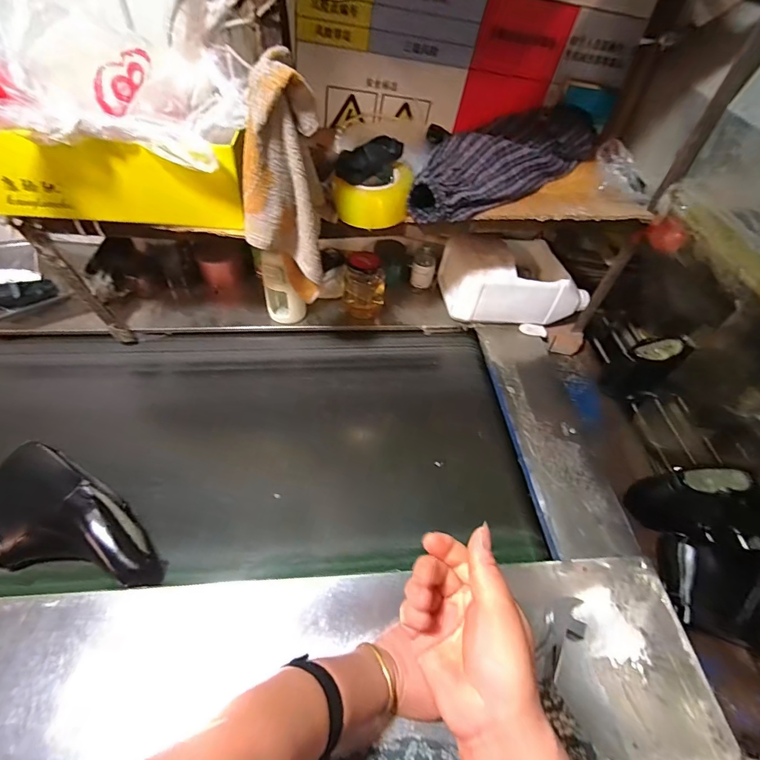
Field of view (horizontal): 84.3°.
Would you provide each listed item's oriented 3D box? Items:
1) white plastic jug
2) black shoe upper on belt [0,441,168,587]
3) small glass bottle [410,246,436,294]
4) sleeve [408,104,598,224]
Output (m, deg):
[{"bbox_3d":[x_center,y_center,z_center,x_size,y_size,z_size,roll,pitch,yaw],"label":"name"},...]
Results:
[{"bbox_3d":[0.275,-0.230,0.905,0.273,0.139,0.208,-2,52,-6],"label":"white plastic jug"},{"bbox_3d":[-0.420,0.190,0.552,0.279,0.089,0.141,27,54,16],"label":"black shoe upper on belt"},{"bbox_3d":[0.097,-0.247,0.938,0.052,0.084,0.060,12,52,5],"label":"small glass bottle"},{"bbox_3d":[0.198,-0.366,0.690,0.394,0.078,0.129,-30,60,-25],"label":"sleeve"}]

